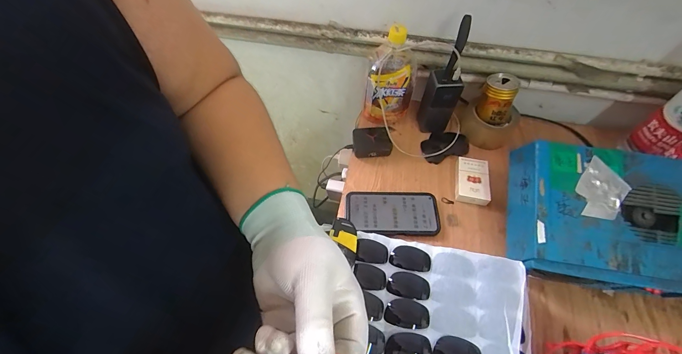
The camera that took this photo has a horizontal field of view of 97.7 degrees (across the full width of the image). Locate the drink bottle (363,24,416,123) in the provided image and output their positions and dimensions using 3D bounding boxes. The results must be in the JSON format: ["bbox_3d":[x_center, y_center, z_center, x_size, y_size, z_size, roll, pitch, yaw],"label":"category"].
[{"bbox_3d":[0.100,-0.198,0.578,0.088,0.183,0.101,16,59,10],"label":"drink bottle"}]

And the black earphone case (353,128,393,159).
[{"bbox_3d":[0.062,-0.071,0.607,0.076,0.033,0.061,-5,58,-2],"label":"black earphone case"}]

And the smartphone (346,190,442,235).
[{"bbox_3d":[0.092,0.063,0.527,0.161,0.011,0.079,2,58,2],"label":"smartphone"}]

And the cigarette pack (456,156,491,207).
[{"bbox_3d":[0.246,0.006,0.560,0.057,0.022,0.088,11,59,7],"label":"cigarette pack"}]

